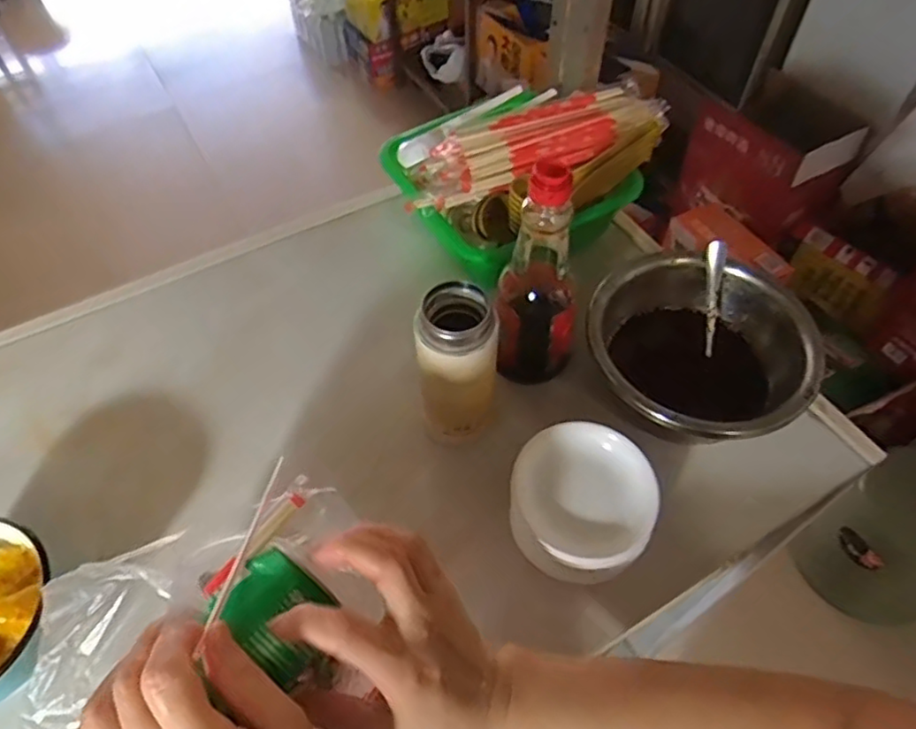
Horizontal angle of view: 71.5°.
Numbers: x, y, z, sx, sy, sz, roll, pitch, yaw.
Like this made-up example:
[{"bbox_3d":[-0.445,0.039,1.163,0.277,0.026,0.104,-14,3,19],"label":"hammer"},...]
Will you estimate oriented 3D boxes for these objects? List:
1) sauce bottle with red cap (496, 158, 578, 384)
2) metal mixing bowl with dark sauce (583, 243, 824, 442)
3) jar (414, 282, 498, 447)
[{"bbox_3d":[0.066,-0.065,0.498,0.063,0.204,0.056,11,56,8],"label":"sauce bottle with red cap"},{"bbox_3d":[0.197,-0.006,0.532,0.170,0.081,0.170,0,55,1],"label":"metal mixing bowl with dark sauce"},{"bbox_3d":[0.000,0.005,0.491,0.057,0.144,0.054,0,55,1],"label":"jar"}]

